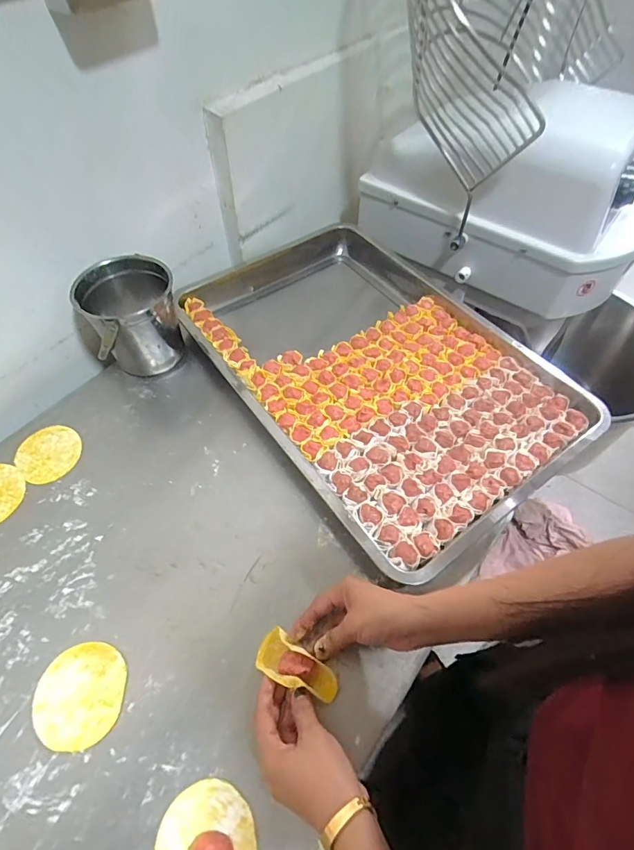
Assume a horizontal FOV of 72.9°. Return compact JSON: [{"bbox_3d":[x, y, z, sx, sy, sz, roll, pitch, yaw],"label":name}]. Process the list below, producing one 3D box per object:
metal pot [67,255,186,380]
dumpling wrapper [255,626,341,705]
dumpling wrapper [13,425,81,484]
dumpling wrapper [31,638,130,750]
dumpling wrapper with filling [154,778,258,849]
[{"bbox_3d":[-0.274,-0.152,0.650,0.140,0.140,0.119,-21,58,-14],"label":"metal pot"},{"bbox_3d":[-0.020,0.242,0.431,0.085,0.029,0.040,21,57,23],"label":"dumpling wrapper"},{"bbox_3d":[-0.370,0.039,0.596,0.081,0.004,0.083,1,58,-2],"label":"dumpling wrapper"},{"bbox_3d":[-0.241,0.270,0.433,0.087,0.004,0.090,0,55,0],"label":"dumpling wrapper"},{"bbox_3d":[-0.095,0.357,0.361,0.083,0.026,0.087,0,55,0],"label":"dumpling wrapper with filling"}]

